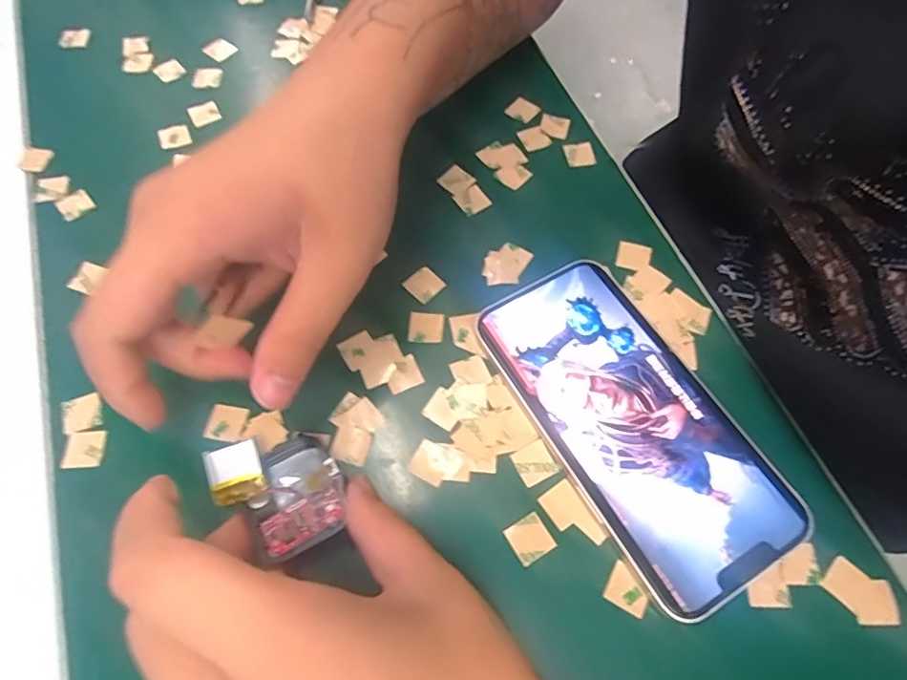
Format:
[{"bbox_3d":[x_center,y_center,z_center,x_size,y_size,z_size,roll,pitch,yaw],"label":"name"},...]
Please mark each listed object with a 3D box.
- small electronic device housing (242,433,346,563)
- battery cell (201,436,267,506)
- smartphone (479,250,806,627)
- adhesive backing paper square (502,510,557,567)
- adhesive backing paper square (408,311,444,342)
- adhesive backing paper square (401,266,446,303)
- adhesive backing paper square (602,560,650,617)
[{"bbox_3d":[-0.062,0.060,0.209,0.037,0.013,0.043,-32,68,-14],"label":"small electronic device housing"},{"bbox_3d":[-0.083,0.050,0.204,0.020,0.004,0.021,-18,79,-9],"label":"battery cell"},{"bbox_3d":[0.073,0.031,0.227,0.071,0.009,0.144,-28,67,-12],"label":"smartphone"},{"bbox_3d":[0.030,0.077,0.210,0.015,0.004,0.015,-30,65,-8],"label":"adhesive backing paper square"},{"bbox_3d":[-0.013,-0.006,0.249,0.016,0.004,0.015,3,64,3],"label":"adhesive backing paper square"},{"bbox_3d":[-0.014,-0.027,0.259,0.015,0.004,0.016,-42,74,-14],"label":"adhesive backing paper square"},{"bbox_3d":[0.066,0.094,0.202,0.015,0.004,0.015,28,68,13],"label":"adhesive backing paper square"}]

